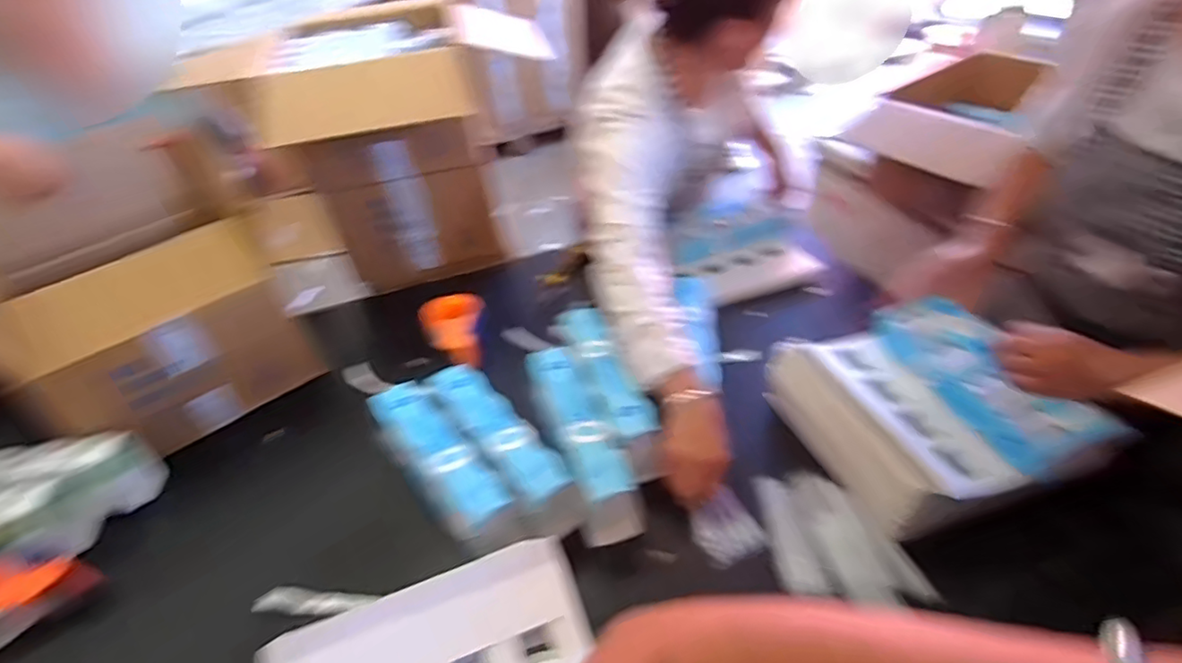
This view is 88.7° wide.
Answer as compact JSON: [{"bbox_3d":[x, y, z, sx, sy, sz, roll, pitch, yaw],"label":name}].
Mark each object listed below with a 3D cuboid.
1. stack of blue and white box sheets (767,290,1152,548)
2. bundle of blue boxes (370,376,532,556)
[{"bbox_3d":[0.407,0.095,0.775,0.234,0.129,0.289,-14,40,-9],"label":"stack of blue and white box sheets"},{"bbox_3d":[-0.194,0.169,0.781,0.078,0.071,0.284,-30,45,-26],"label":"bundle of blue boxes"}]

